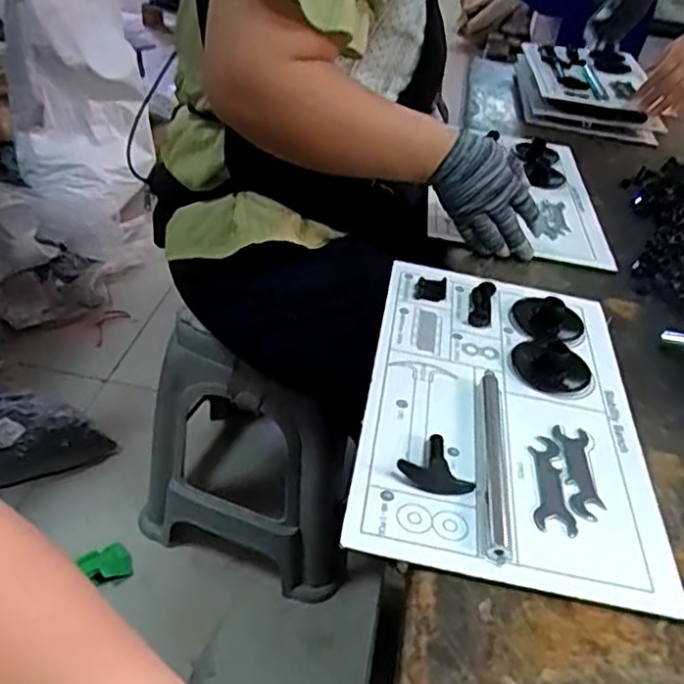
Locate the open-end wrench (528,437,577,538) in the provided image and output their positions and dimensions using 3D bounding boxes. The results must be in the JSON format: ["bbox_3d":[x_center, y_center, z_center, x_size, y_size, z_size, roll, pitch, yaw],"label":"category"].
[{"bbox_3d":[0.156,0.104,0.497,0.028,0.004,0.092,9,39,4],"label":"open-end wrench"}]

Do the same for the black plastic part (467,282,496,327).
[{"bbox_3d":[0.141,-0.037,0.672,0.023,0.014,0.071,14,40,9],"label":"black plastic part"}]

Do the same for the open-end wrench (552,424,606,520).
[{"bbox_3d":[0.182,0.099,0.510,0.027,0.004,0.094,7,39,1],"label":"open-end wrench"}]

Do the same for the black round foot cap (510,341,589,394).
[{"bbox_3d":[0.187,0.021,0.605,0.070,0.019,0.058,32,46,28],"label":"black round foot cap"}]

